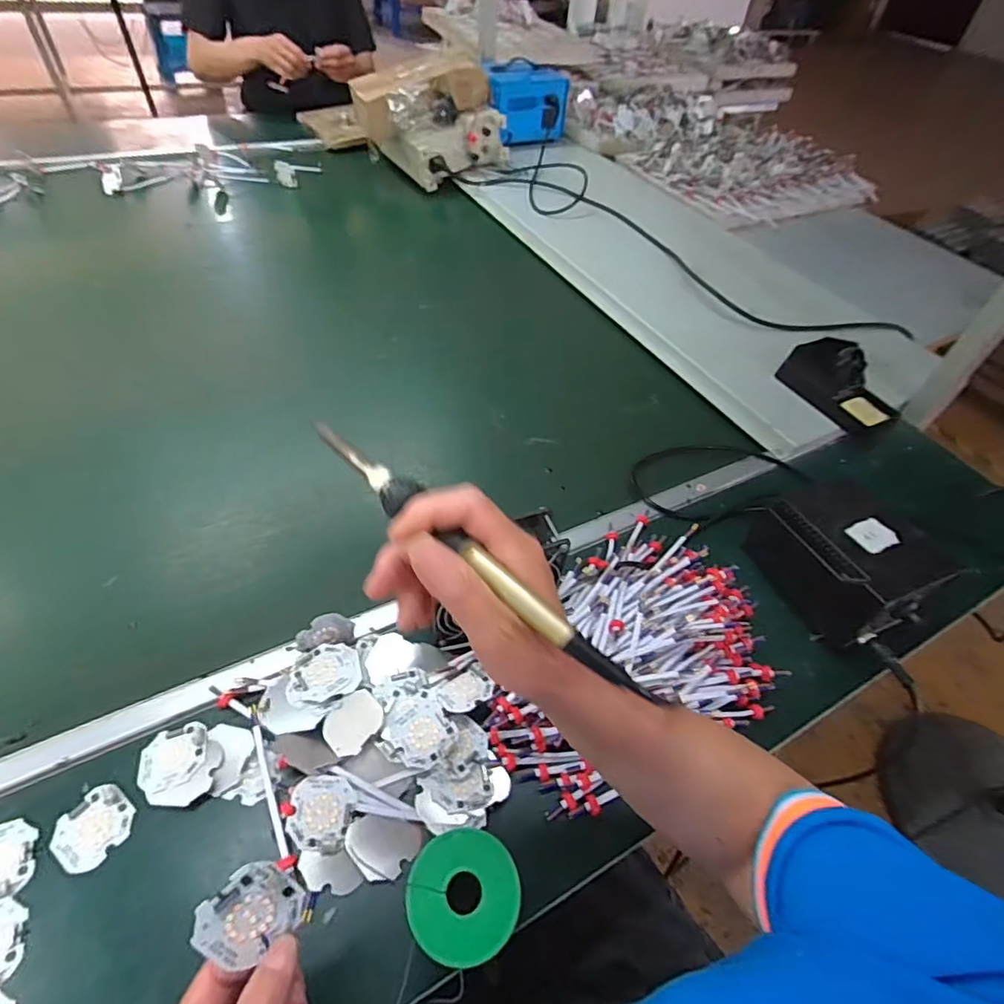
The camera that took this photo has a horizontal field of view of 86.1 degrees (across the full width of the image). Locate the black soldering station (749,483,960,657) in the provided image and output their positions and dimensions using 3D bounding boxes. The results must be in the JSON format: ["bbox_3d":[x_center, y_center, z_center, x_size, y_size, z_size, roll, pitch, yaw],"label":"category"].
[{"bbox_3d":[0.342,0.049,0.547,0.112,0.089,0.163,-20,55,-22],"label":"black soldering station"}]

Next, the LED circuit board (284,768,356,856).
[{"bbox_3d":[-0.132,0.226,0.393,0.044,0.010,0.050,5,49,-2],"label":"LED circuit board"}]

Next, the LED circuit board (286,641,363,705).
[{"bbox_3d":[-0.151,0.145,0.457,0.059,0.010,0.049,-12,52,-16],"label":"LED circuit board"}]

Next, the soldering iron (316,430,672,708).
[{"bbox_3d":[-0.015,0.026,0.265,0.212,0.019,0.019,38,59,15],"label":"soldering iron"}]

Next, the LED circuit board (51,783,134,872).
[{"bbox_3d":[-0.295,0.233,0.387,0.048,0.004,0.047,29,53,17],"label":"LED circuit board"}]

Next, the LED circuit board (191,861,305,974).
[{"bbox_3d":[-0.129,0.210,0.274,0.048,0.004,0.043,-31,103,-22],"label":"LED circuit board"}]

